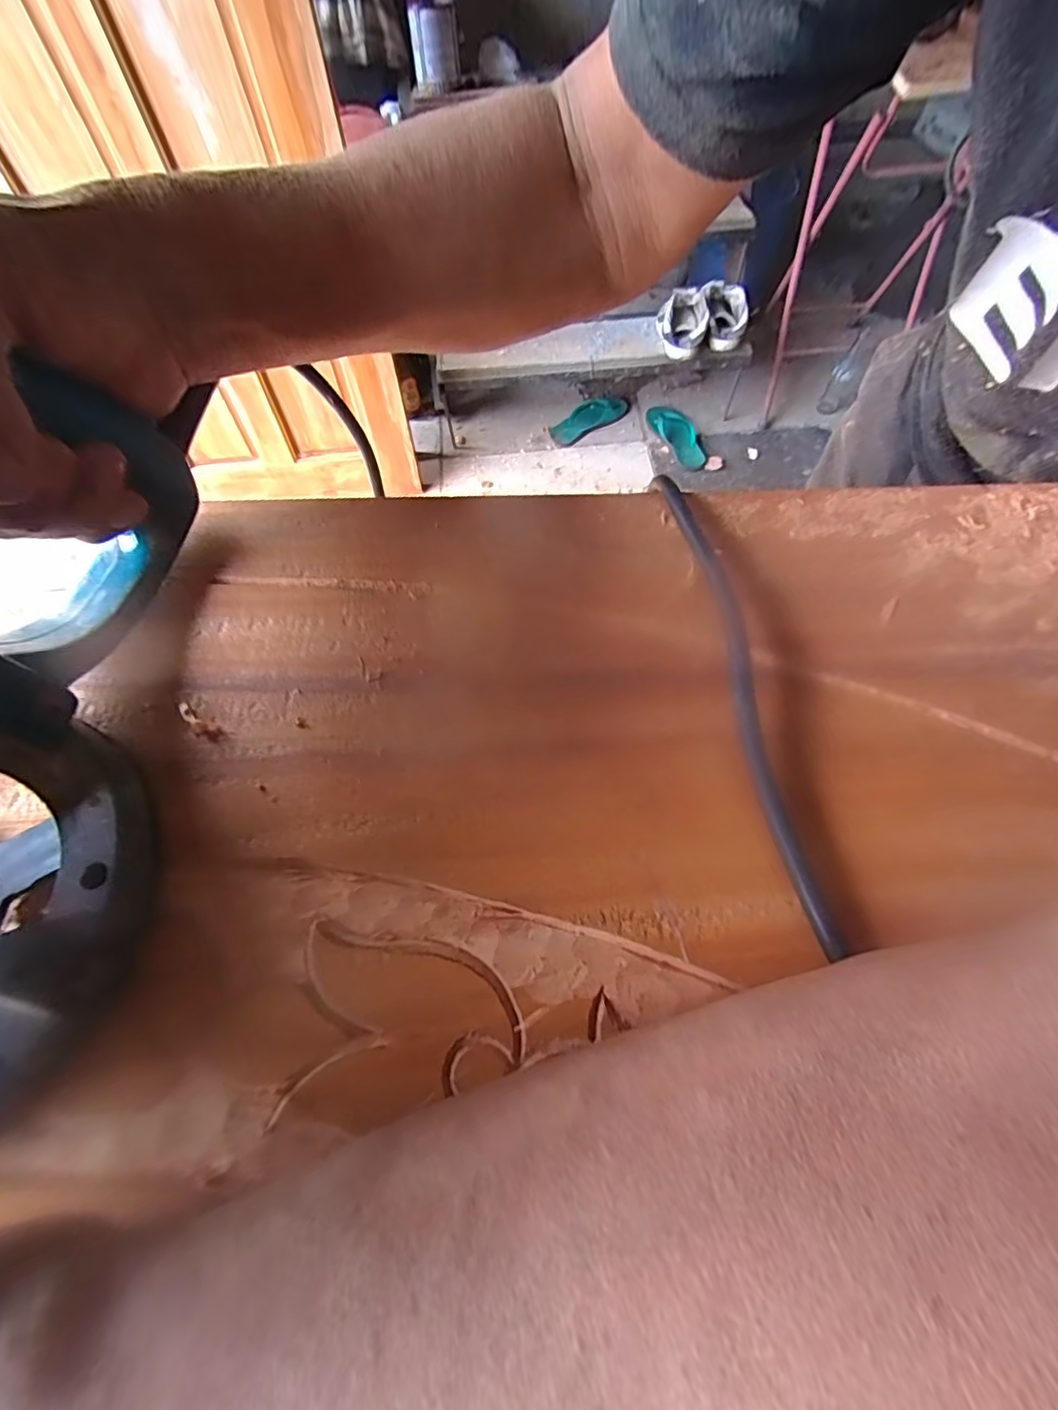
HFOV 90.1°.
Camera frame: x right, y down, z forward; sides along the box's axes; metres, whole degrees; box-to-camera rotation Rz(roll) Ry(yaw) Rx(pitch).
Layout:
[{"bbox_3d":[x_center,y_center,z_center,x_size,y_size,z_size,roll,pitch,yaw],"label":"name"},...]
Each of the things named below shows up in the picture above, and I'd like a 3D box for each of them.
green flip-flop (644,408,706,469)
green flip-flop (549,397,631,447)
[{"bbox_3d":[0.448,-0.799,1.571,0.104,0.035,0.262,-23,66,-10],"label":"green flip-flop"},{"bbox_3d":[0.186,-0.878,1.614,0.267,0.033,0.104,-33,69,-14],"label":"green flip-flop"}]

